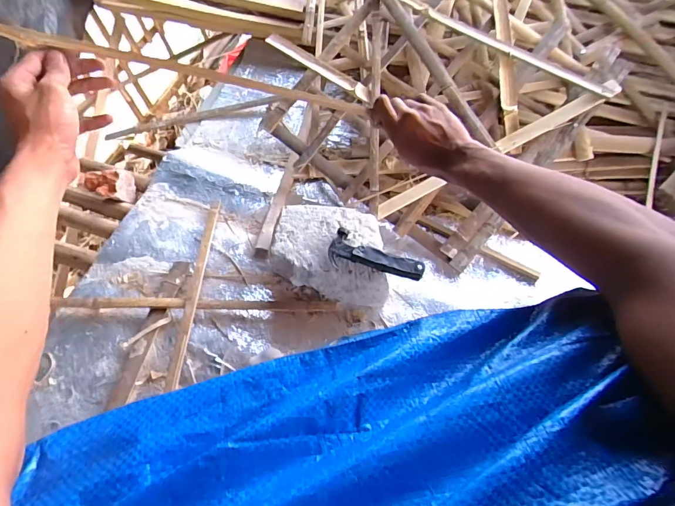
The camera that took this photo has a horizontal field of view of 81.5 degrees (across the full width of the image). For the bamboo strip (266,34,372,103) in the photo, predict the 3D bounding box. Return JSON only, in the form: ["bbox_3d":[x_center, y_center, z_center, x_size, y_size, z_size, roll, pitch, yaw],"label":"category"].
[{"bbox_3d":[-0.038,-0.389,0.812,0.267,0.018,0.028,36,69,12],"label":"bamboo strip"}]

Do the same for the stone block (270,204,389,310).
[{"bbox_3d":[-0.008,-0.001,0.710,0.214,0.093,0.157,13,66,3],"label":"stone block"}]

